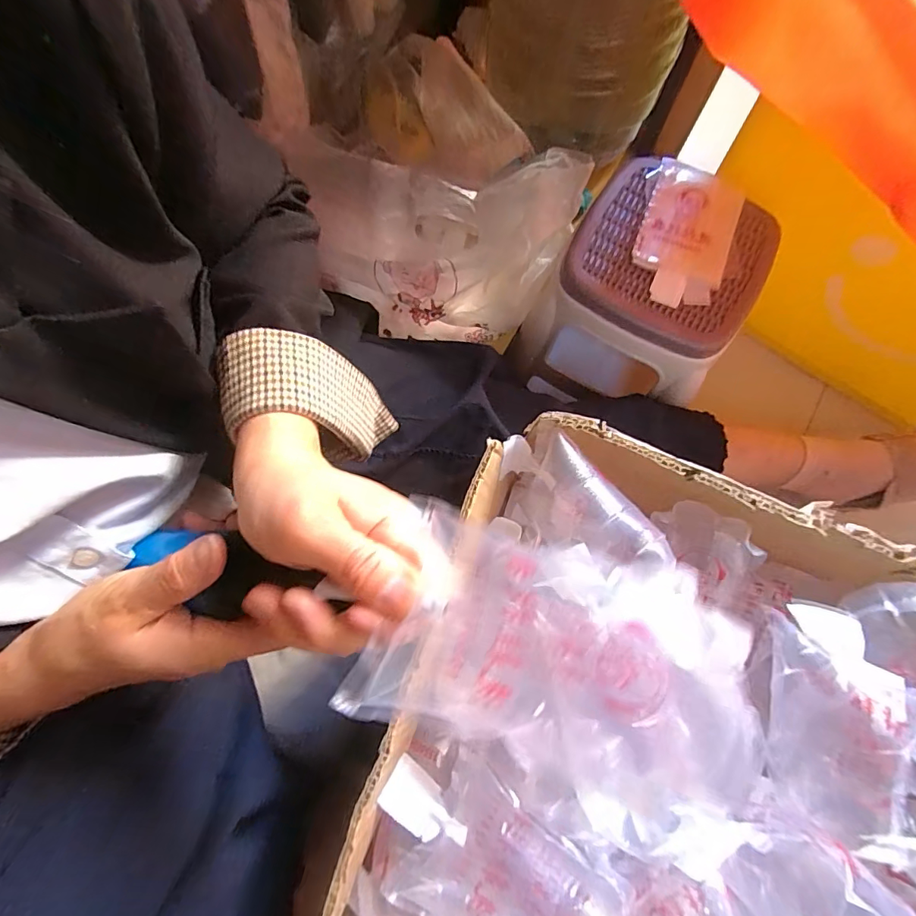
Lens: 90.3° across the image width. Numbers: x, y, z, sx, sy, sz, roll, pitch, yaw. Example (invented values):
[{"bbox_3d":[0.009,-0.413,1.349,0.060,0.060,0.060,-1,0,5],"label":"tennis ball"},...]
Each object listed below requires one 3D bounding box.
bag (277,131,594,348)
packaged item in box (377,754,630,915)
[{"bbox_3d":[-0.020,-0.244,0.526,0.279,0.170,0.152,1,78,1],"label":"bag"},{"bbox_3d":[0.022,0.237,0.258,0.149,0.047,0.076,25,79,24],"label":"packaged item in box"}]

